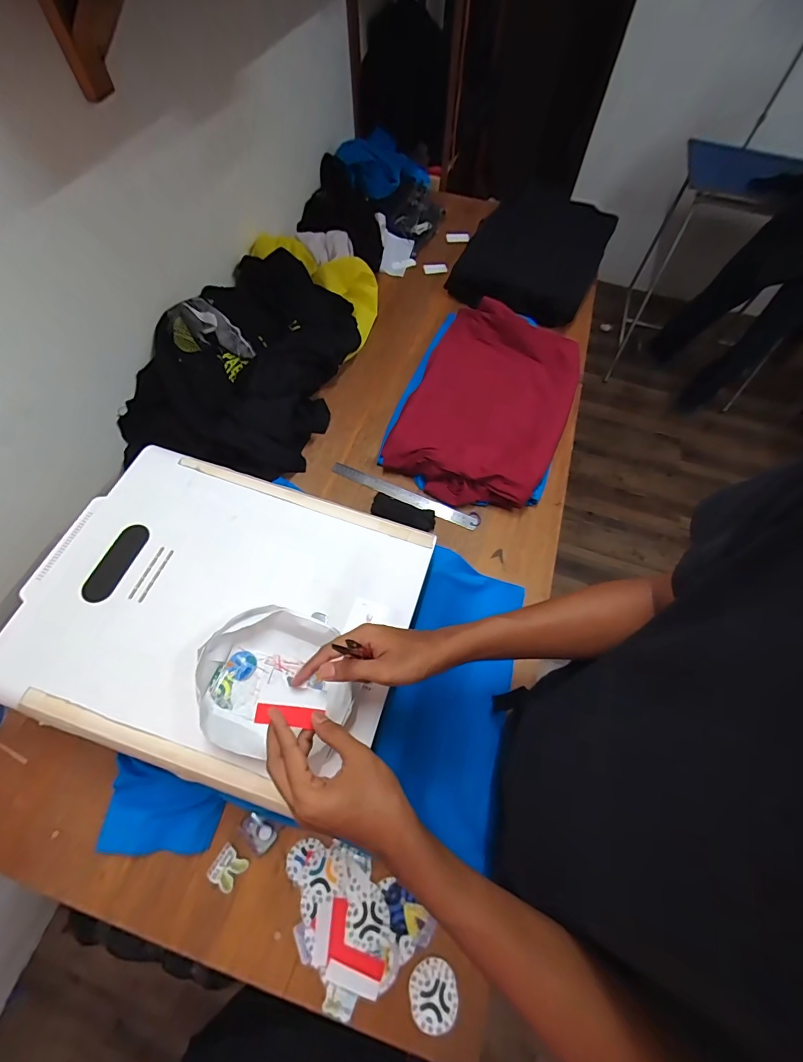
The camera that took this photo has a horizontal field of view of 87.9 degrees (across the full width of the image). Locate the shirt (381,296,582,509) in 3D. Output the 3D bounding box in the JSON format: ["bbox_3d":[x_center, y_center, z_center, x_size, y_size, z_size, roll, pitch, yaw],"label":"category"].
[{"bbox_3d":[0.197,-0.292,0.944,0.345,0.065,0.527,22,64,12],"label":"shirt"}]

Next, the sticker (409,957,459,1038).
[{"bbox_3d":[0.041,0.579,0.520,0.060,0.005,0.064,1,62,-2],"label":"sticker"}]

